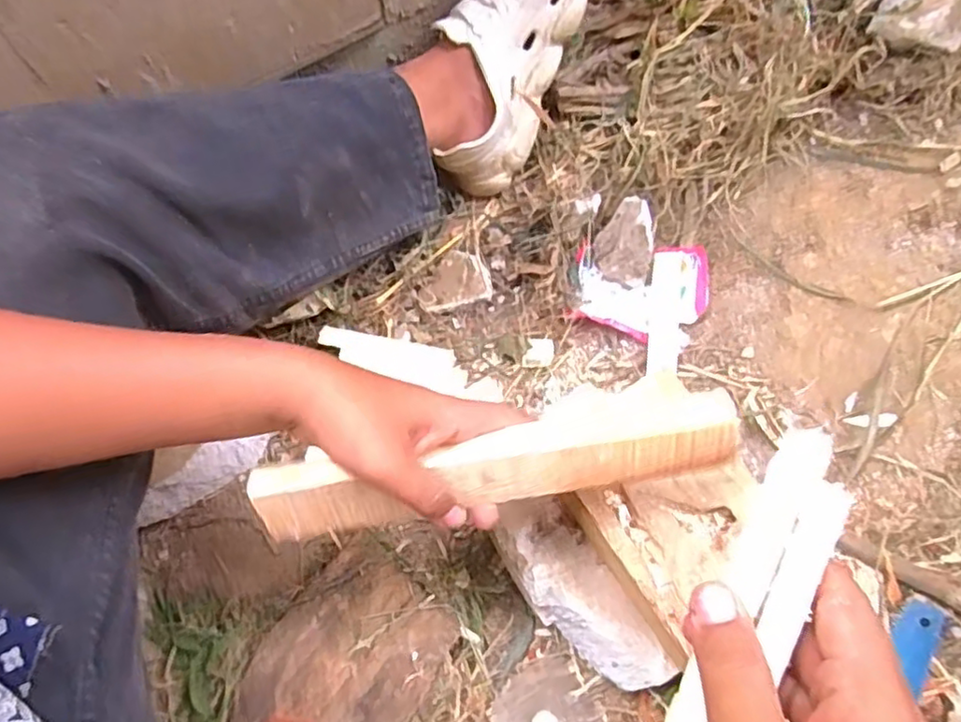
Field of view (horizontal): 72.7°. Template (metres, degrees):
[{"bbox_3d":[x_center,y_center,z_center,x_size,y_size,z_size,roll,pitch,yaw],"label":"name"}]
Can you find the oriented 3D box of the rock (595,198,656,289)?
[{"bbox_3d":[0.148,-0.123,0.658,0.059,0.065,0.072,15,71,7],"label":"rock"}]

